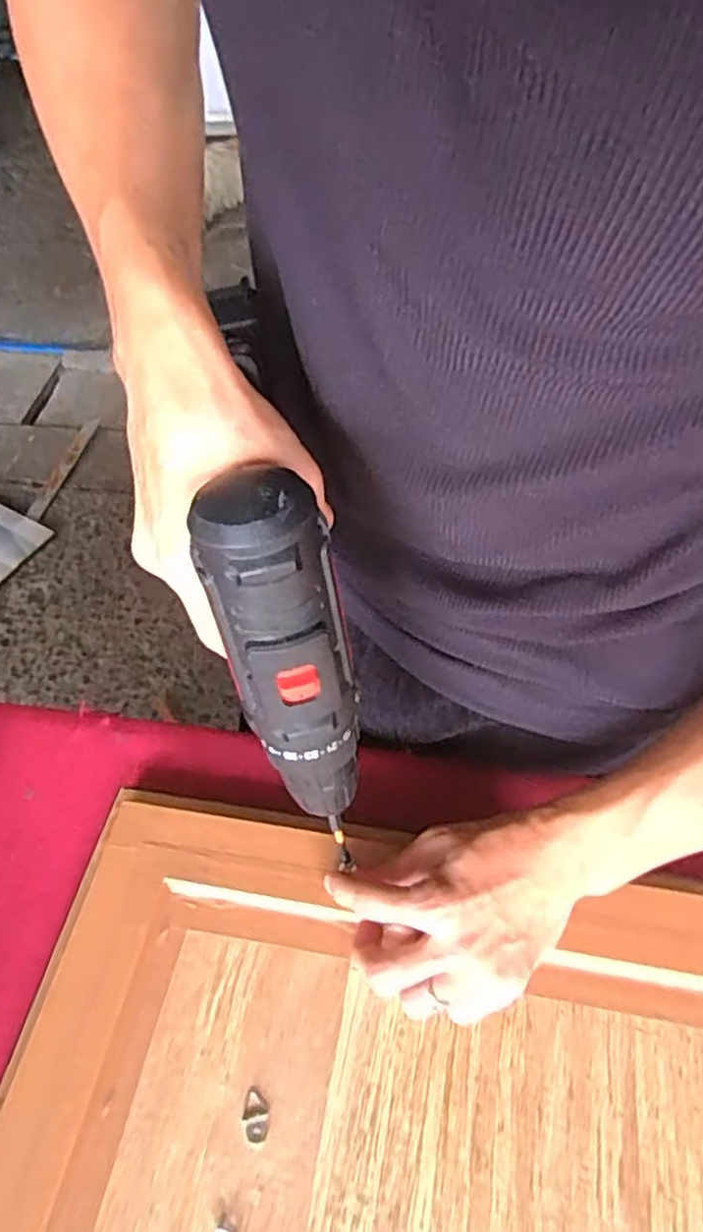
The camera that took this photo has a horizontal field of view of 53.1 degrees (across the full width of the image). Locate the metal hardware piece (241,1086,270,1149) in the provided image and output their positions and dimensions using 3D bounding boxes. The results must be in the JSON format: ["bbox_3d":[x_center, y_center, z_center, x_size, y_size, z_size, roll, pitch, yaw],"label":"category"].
[{"bbox_3d":[-0.049,0.253,0.355,0.014,0.004,0.025,-4,53,2],"label":"metal hardware piece"}]

